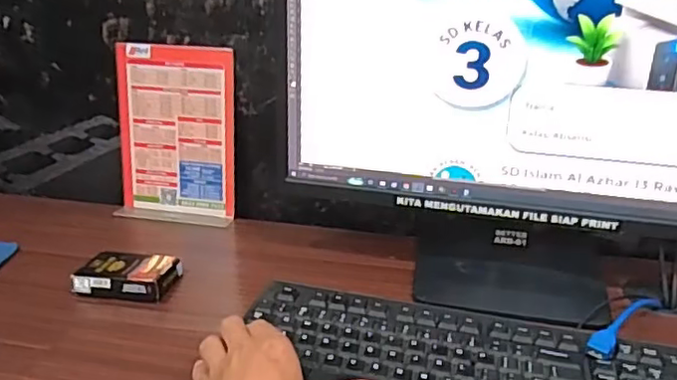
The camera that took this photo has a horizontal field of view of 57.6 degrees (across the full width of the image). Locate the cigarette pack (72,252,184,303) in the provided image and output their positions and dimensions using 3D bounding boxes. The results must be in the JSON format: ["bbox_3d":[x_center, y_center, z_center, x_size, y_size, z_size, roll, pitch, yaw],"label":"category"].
[{"bbox_3d":[-0.211,0.084,0.624,0.091,0.023,0.065,3,25,4],"label":"cigarette pack"}]

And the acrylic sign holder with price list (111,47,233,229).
[{"bbox_3d":[-0.203,-0.061,0.764,0.150,0.214,0.051,6,25,10],"label":"acrylic sign holder with price list"}]

